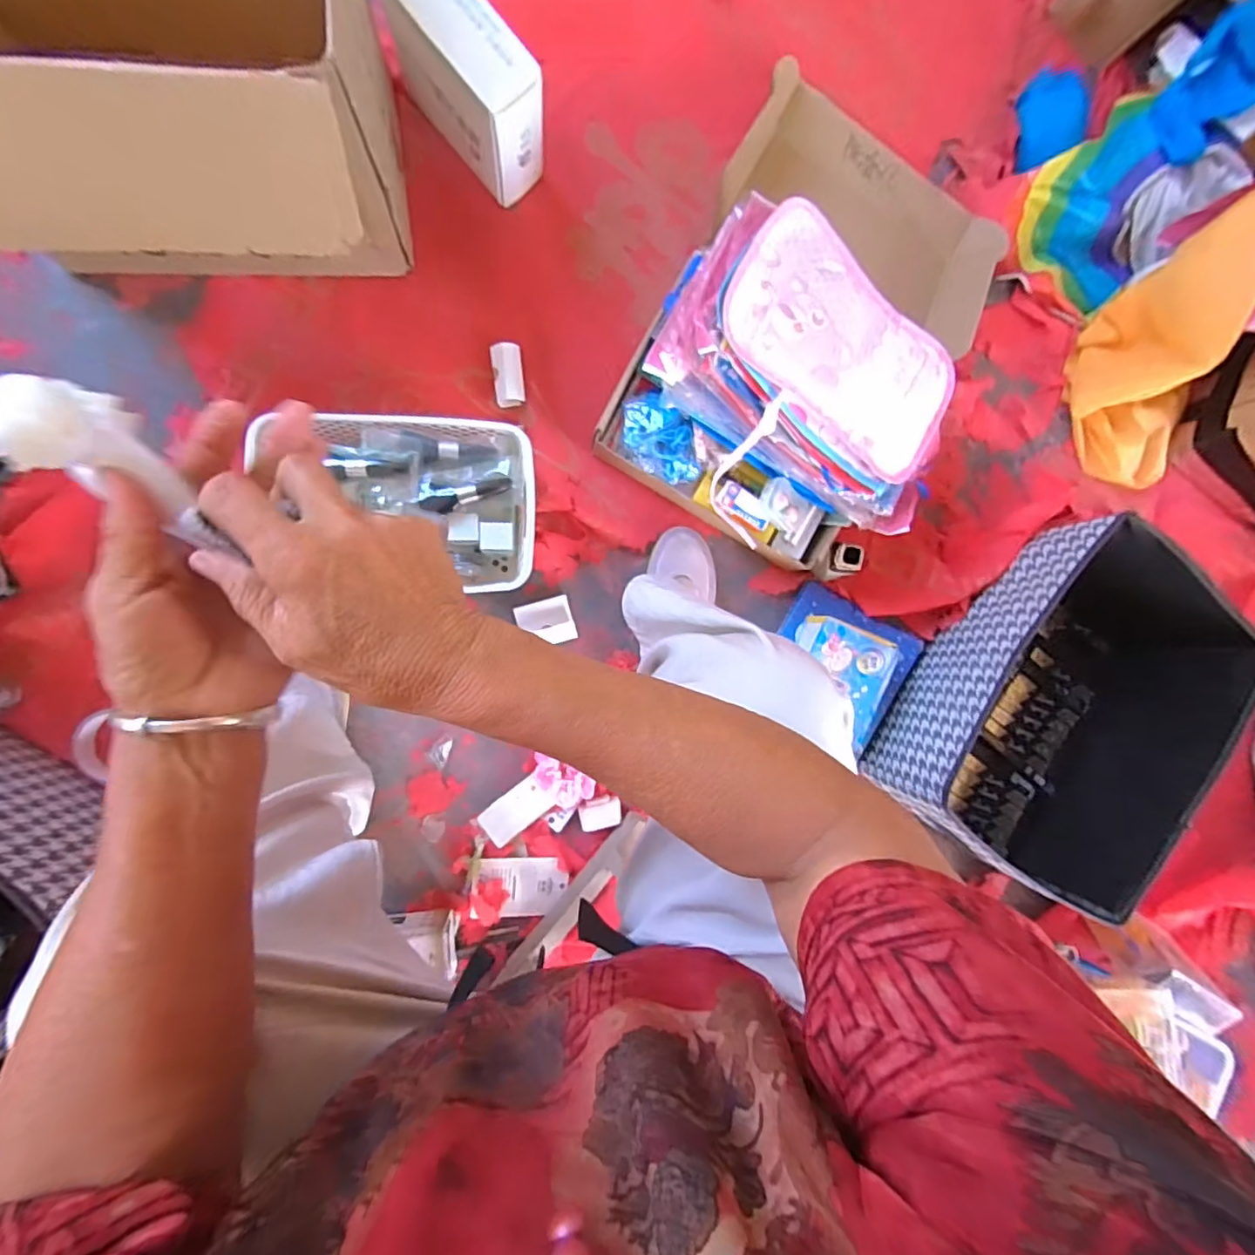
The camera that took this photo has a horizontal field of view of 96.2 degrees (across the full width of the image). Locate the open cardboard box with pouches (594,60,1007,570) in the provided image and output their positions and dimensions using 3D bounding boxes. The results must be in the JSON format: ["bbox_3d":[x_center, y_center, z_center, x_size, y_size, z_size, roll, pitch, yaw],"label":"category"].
[{"bbox_3d":[0.257,-0.399,0.683,0.361,0.195,0.593,27,86,-9],"label":"open cardboard box with pouches"}]

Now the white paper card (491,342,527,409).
[{"bbox_3d":[-0.151,-0.321,0.713,0.037,0.013,0.077,-7,91,-10],"label":"white paper card"}]

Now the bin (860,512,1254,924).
[{"bbox_3d":[0.585,0.115,0.746,0.346,0.167,0.428,34,85,-8],"label":"bin"}]

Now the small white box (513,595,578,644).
[{"bbox_3d":[-0.107,-0.007,0.740,0.071,0.012,0.060,-16,93,-9],"label":"small white box"}]

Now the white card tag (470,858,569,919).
[{"bbox_3d":[-0.137,0.336,0.729,0.116,0.006,0.074,6,86,-14],"label":"white card tag"}]

